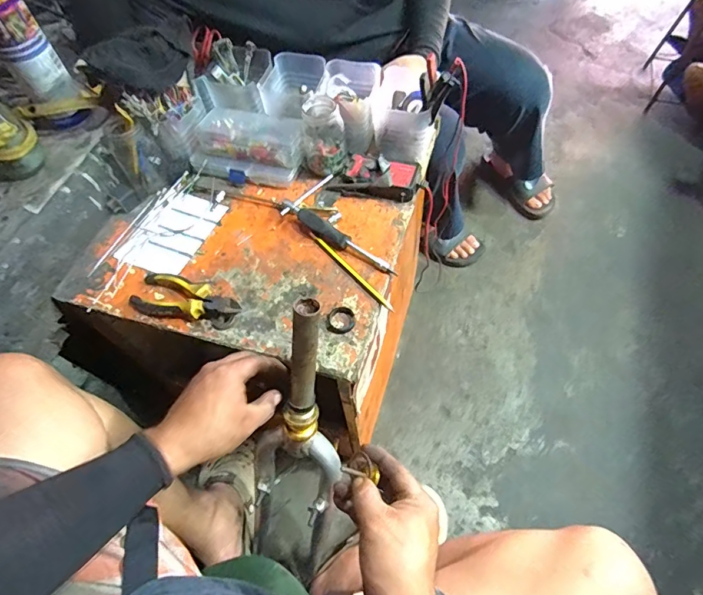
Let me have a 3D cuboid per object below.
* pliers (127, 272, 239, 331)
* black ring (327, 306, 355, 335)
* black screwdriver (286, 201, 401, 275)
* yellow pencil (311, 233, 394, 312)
[{"bbox_3d":[-0.213,0.001,0.581,0.150,0.027,0.058,11,61,9],"label":"pliers"},{"bbox_3d":[-0.013,0.028,0.562,0.035,0.004,0.038,-1,60,2],"label":"black ring"},{"bbox_3d":[-0.021,-0.086,0.623,0.196,0.019,0.022,34,67,20],"label":"black screwdriver"},{"bbox_3d":[0.000,-0.037,0.601,0.009,0.010,0.165,-36,64,-17],"label":"yellow pencil"}]

